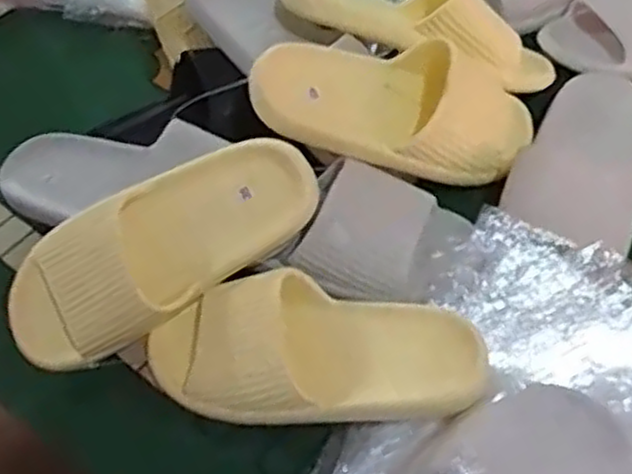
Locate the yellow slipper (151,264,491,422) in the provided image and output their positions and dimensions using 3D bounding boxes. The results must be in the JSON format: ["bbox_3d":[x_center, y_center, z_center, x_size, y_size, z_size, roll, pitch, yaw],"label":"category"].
[{"bbox_3d":[-0.004,0.085,0.556,0.246,0.058,0.094,3,55,5],"label":"yellow slipper"}]

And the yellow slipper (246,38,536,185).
[{"bbox_3d":[0.072,-0.113,0.638,0.254,0.082,0.100,8,54,-11],"label":"yellow slipper"}]

